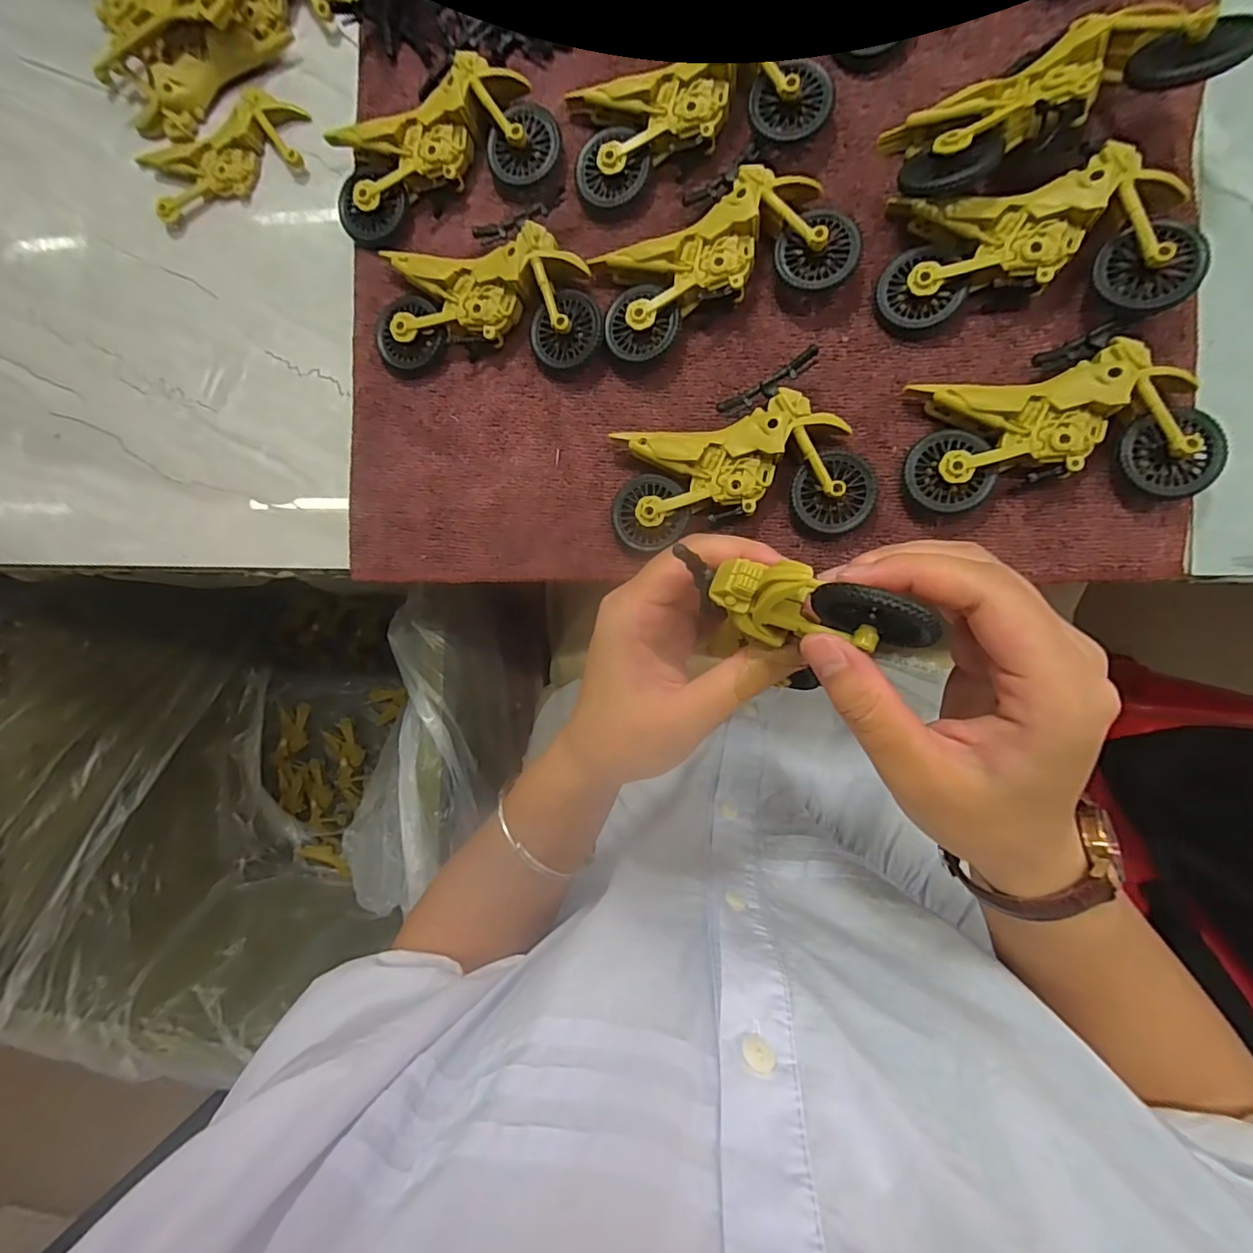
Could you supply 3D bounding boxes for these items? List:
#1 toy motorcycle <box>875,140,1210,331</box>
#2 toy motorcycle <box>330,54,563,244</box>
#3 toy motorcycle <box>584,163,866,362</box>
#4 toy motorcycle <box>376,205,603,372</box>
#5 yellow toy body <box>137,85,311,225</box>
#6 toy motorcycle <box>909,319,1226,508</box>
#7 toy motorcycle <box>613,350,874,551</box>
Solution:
[{"bbox_3d":[0.170,-0.160,0.232,0.111,0.031,0.057,5,92,9],"label":"toy motorcycle"},{"bbox_3d":[-0.092,-0.235,0.273,0.113,0.022,0.053,-15,89,9],"label":"toy motorcycle"},{"bbox_3d":[0.042,-0.170,0.254,0.112,0.023,0.063,-17,89,9],"label":"toy motorcycle"},{"bbox_3d":[-0.069,-0.165,0.272,0.112,0.022,0.068,3,92,9],"label":"toy motorcycle"},{"bbox_3d":[-0.222,-0.260,0.304,0.097,0.013,0.045,-17,89,9],"label":"yellow toy body"},{"bbox_3d":[0.182,-0.086,0.235,0.114,0.023,0.065,-2,91,9],"label":"toy motorcycle"},{"bbox_3d":[0.049,-0.072,0.256,0.114,0.021,0.073,-15,89,9],"label":"toy motorcycle"}]

